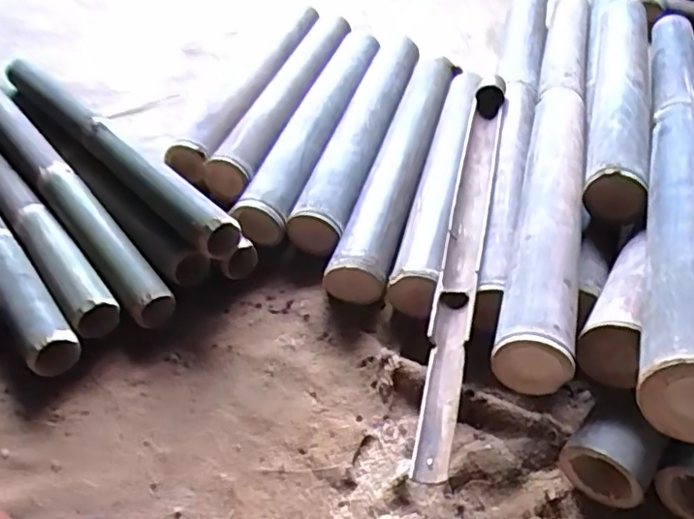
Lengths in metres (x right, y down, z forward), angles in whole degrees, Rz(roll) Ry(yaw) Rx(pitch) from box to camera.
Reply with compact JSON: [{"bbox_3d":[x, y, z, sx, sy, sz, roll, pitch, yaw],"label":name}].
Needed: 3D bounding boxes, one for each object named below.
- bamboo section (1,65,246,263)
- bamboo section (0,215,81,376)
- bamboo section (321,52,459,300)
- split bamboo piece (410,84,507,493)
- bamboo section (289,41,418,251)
[{"bbox_3d":[-0.373,-0.181,0.954,0.058,0.062,0.633,-35,51,-28],"label":"bamboo section"},{"bbox_3d":[-0.542,-0.059,0.921,0.064,0.050,0.651,-31,49,-25],"label":"bamboo section"},{"bbox_3d":[0.089,-0.160,0.976,0.080,0.066,0.566,10,46,15],"label":"bamboo section"},{"bbox_3d":[0.152,-0.036,0.796,0.044,0.038,0.663,8,45,13],"label":"split bamboo piece"},{"bbox_3d":[0.023,-0.200,1.001,0.070,0.070,0.483,9,45,14],"label":"bamboo section"}]

